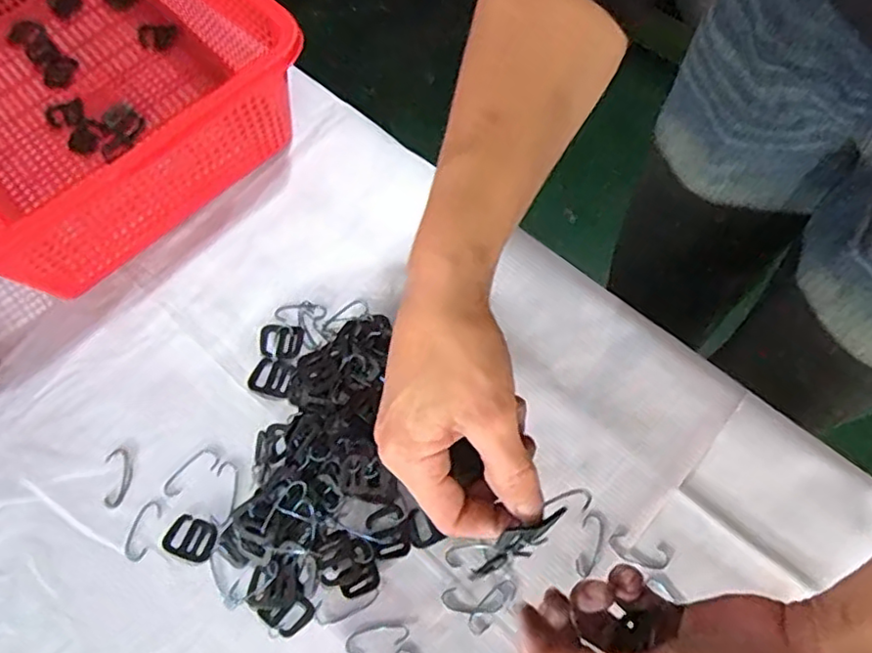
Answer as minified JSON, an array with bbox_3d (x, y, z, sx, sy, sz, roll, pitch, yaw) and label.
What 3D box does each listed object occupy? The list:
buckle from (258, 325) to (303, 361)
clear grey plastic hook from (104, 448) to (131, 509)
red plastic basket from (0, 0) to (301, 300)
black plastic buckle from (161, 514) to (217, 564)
[{"bbox_3d":[-0.115,0.011,0.468,0.031,0.004,0.027,7,67,3],"label":"buckle"},{"bbox_3d":[-0.217,0.102,0.434,0.017,0.004,0.040,-10,67,-4],"label":"clear grey plastic hook"},{"bbox_3d":[-0.290,-0.201,0.499,0.334,0.124,0.290,41,74,16],"label":"red plastic basket"},{"bbox_3d":[-0.161,0.138,0.415,0.033,0.004,0.025,24,69,9],"label":"black plastic buckle"}]

